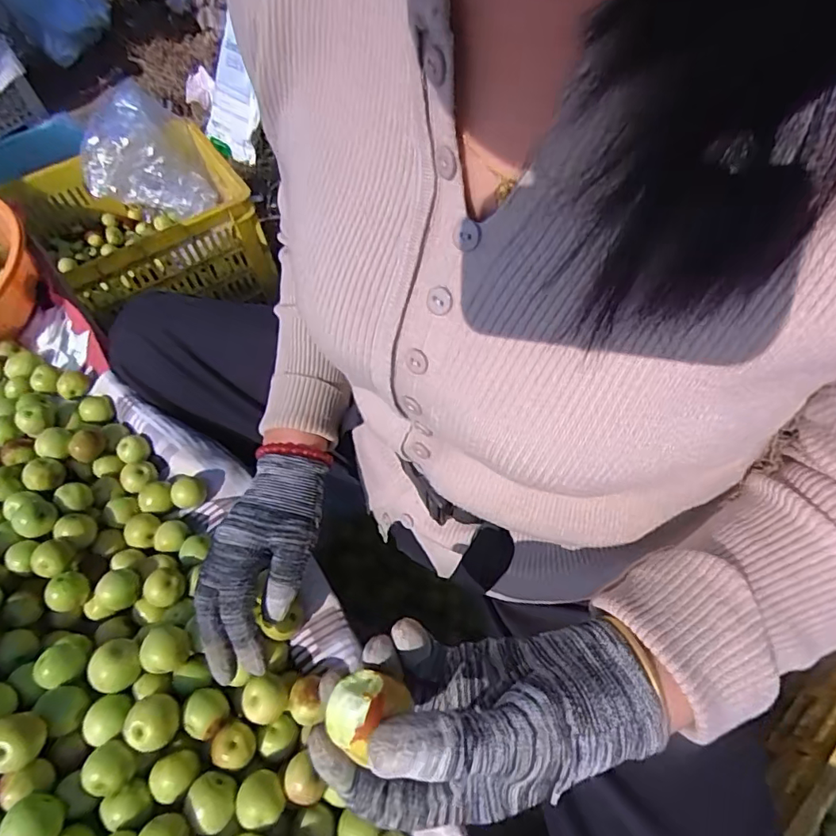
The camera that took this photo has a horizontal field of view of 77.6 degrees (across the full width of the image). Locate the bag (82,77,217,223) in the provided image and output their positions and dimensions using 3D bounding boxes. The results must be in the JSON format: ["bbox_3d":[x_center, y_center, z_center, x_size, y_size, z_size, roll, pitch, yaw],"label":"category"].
[{"bbox_3d":[-0.615,-0.573,1.160,0.242,0.207,0.208,-24,58,-11],"label":"bag"}]

